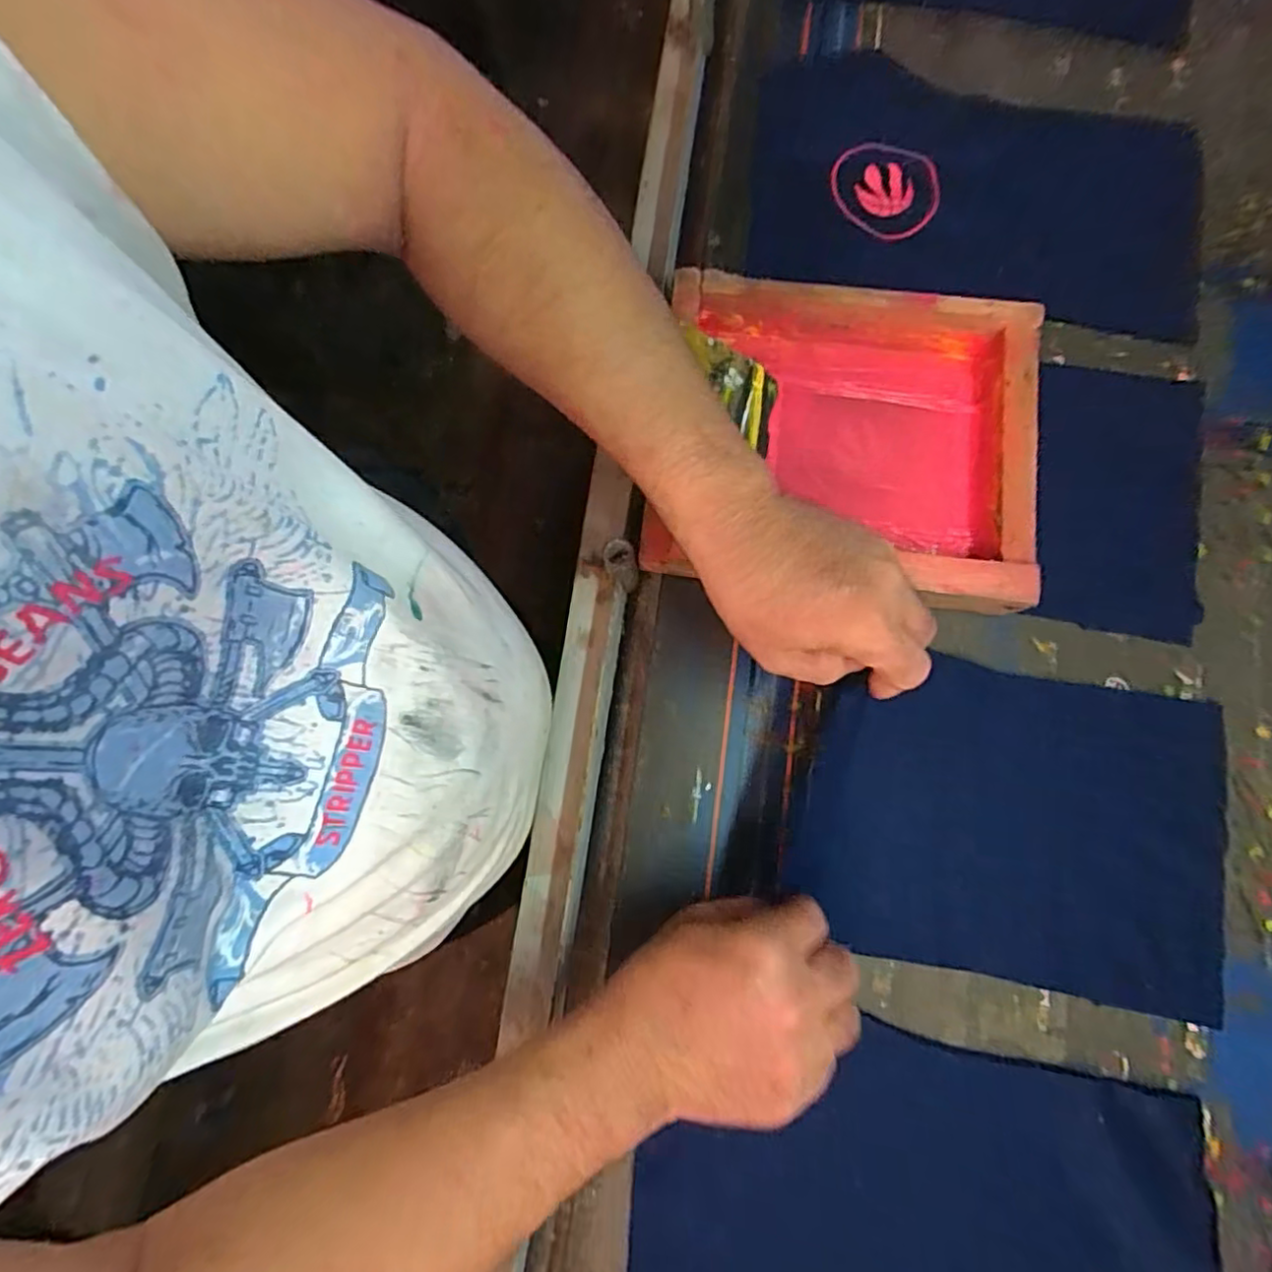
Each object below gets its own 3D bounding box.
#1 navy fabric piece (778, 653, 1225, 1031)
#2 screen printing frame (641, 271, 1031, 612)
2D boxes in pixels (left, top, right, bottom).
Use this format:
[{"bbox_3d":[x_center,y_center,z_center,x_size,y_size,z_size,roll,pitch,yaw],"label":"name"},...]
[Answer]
[{"bbox_3d":[0.252,0.125,0.432,0.272,0.011,0.200,9,80,5],"label":"navy fabric piece"},{"bbox_3d":[0.147,-0.140,0.461,0.256,0.049,0.221,8,79,3],"label":"screen printing frame"}]

